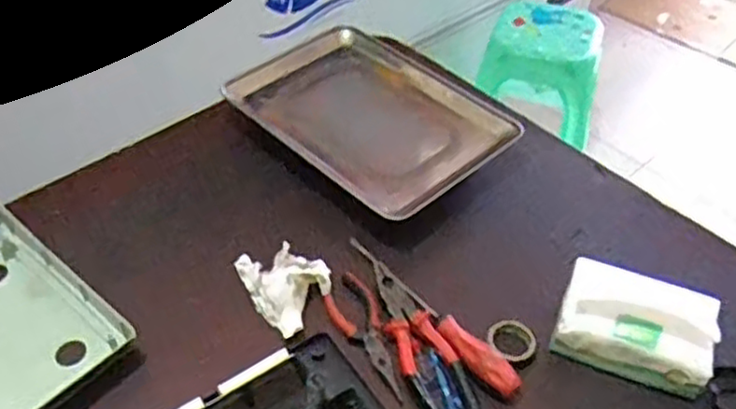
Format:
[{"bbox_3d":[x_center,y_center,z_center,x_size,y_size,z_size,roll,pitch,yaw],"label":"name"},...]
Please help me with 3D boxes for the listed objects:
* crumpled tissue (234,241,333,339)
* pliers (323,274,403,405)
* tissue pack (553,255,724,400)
[{"bbox_3d":[-0.082,0.080,0.754,0.085,0.031,0.108,-31,54,-28],"label":"crumpled tissue"},{"bbox_3d":[-0.002,0.130,0.718,0.048,0.013,0.151,-18,49,-18],"label":"pliers"},{"bbox_3d":[0.261,0.113,0.697,0.143,0.068,0.093,19,48,16],"label":"tissue pack"}]

